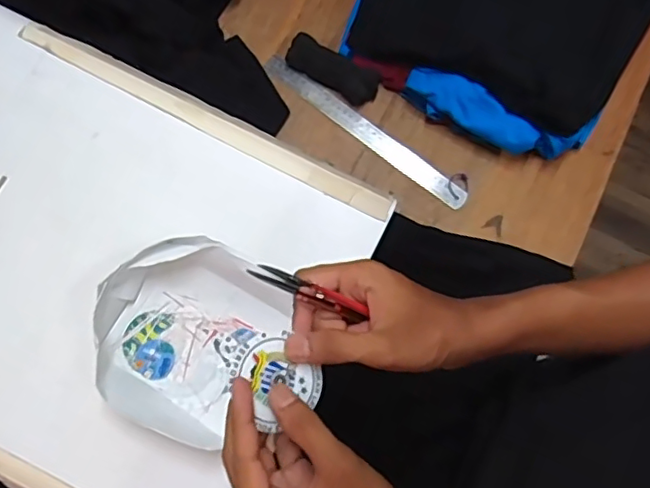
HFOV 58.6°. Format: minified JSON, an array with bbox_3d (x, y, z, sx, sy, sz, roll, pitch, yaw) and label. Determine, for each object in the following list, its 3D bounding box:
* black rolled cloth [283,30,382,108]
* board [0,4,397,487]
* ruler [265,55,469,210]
[{"bbox_3d":[0.011,-0.233,0.773,0.128,0.032,0.044,31,78,7],"label":"black rolled cloth"},{"bbox_3d":[-0.243,0.014,0.561,0.495,0.017,0.392,27,79,4],"label":"board"},{"bbox_3d":[0.052,-0.152,0.769,0.319,0.006,0.031,37,88,8],"label":"ruler"}]

